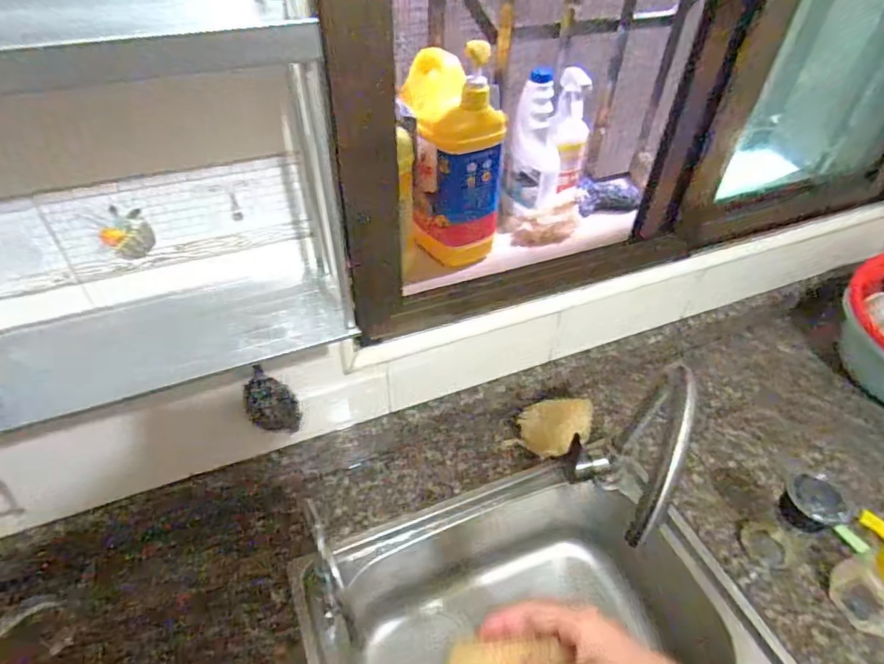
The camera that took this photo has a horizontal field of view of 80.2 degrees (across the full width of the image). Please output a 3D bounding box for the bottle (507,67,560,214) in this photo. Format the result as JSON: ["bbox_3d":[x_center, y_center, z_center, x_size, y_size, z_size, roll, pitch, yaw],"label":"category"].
[{"bbox_3d":[0.142,-0.279,0.791,0.077,0.194,0.066,8,45,6],"label":"bottle"}]

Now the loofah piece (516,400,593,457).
[{"bbox_3d":[0.158,0.133,0.719,0.096,0.065,0.057,-3,45,-5],"label":"loofah piece"}]

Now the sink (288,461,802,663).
[{"bbox_3d":[0.104,0.378,0.637,0.478,0.184,0.356,-16,48,-18],"label":"sink"}]

